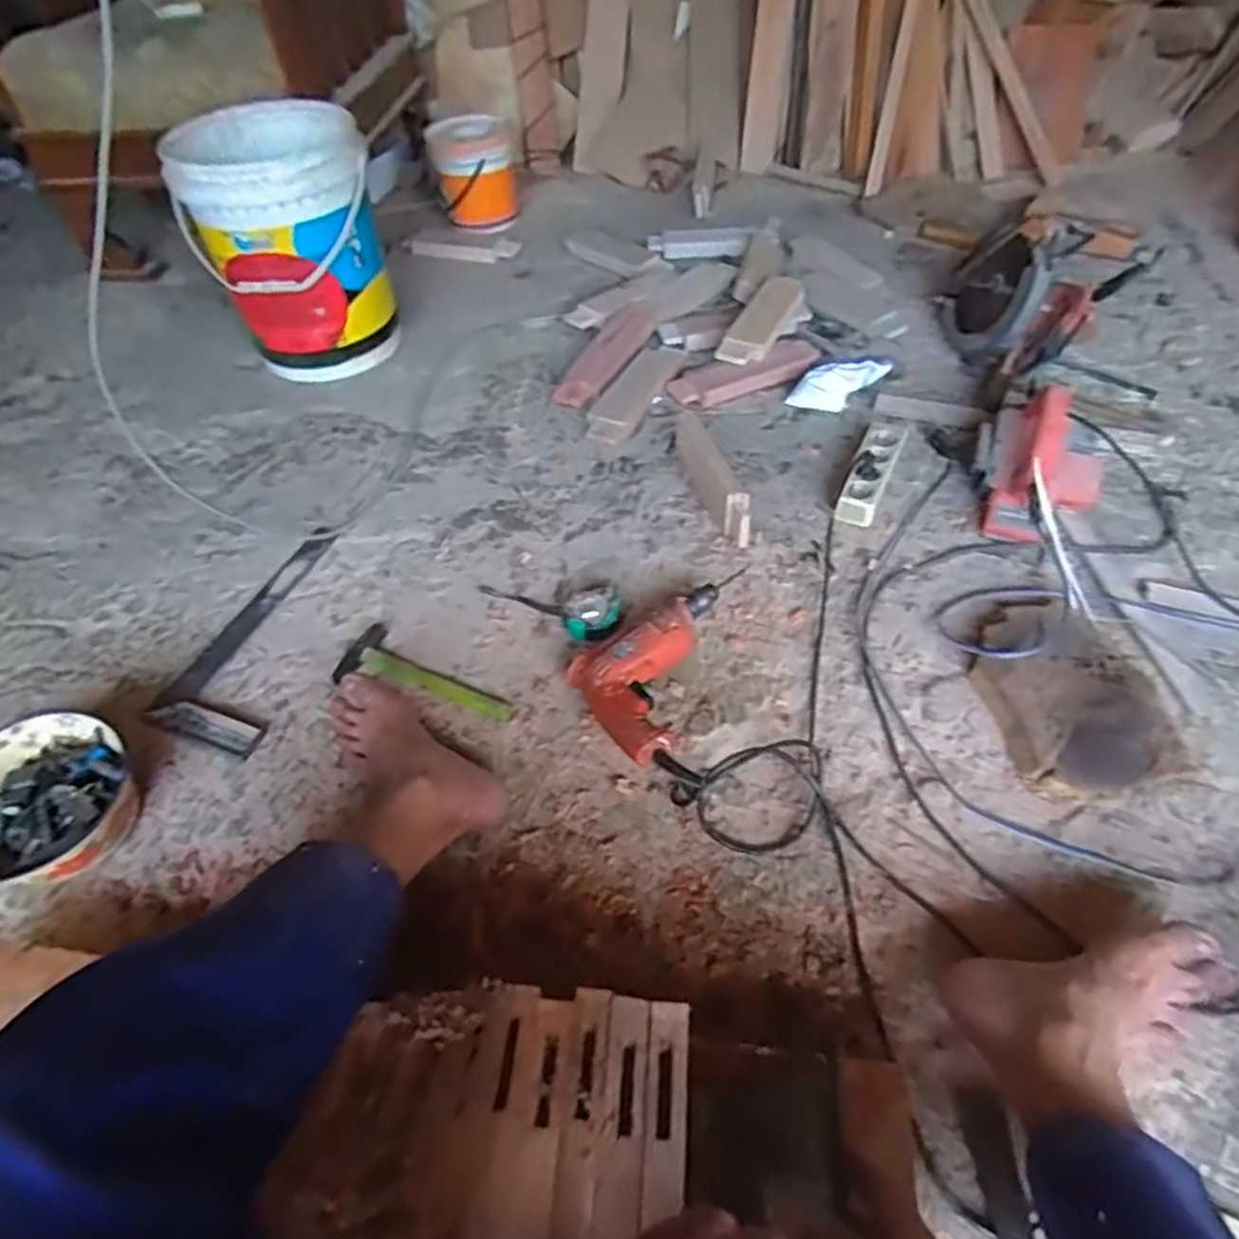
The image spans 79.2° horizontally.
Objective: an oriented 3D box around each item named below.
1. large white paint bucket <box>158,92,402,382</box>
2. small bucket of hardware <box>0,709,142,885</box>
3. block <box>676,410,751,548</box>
[{"bbox_3d":[-0.574,-0.662,1.336,0.301,0.351,0.304,-28,54,-17],"label":"large white paint bucket"},{"bbox_3d":[-0.595,0.195,0.782,0.175,0.090,0.181,30,59,25],"label":"small bucket of hardware"},{"bbox_3d":[0.130,-0.218,1.092,0.041,0.067,0.279,-14,51,-7],"label":"block"}]

